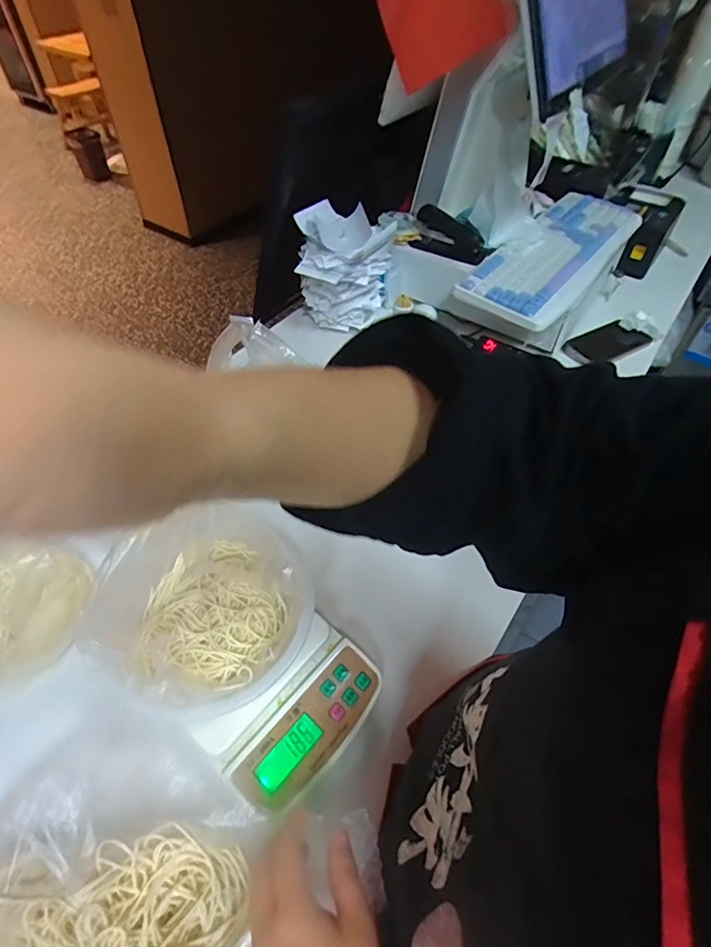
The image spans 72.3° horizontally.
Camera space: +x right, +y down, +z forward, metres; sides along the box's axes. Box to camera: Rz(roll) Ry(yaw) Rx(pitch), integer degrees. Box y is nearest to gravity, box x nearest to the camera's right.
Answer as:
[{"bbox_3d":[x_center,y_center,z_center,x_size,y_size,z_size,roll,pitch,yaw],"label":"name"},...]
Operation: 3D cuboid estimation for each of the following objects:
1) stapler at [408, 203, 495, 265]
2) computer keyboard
[{"bbox_3d":[0.154,-0.385,0.781,0.125,0.056,0.049,23,55,16],"label":"stapler"},{"bbox_3d":[0.327,-0.359,0.791,0.140,0.043,0.406,34,58,23],"label":"computer keyboard"}]

